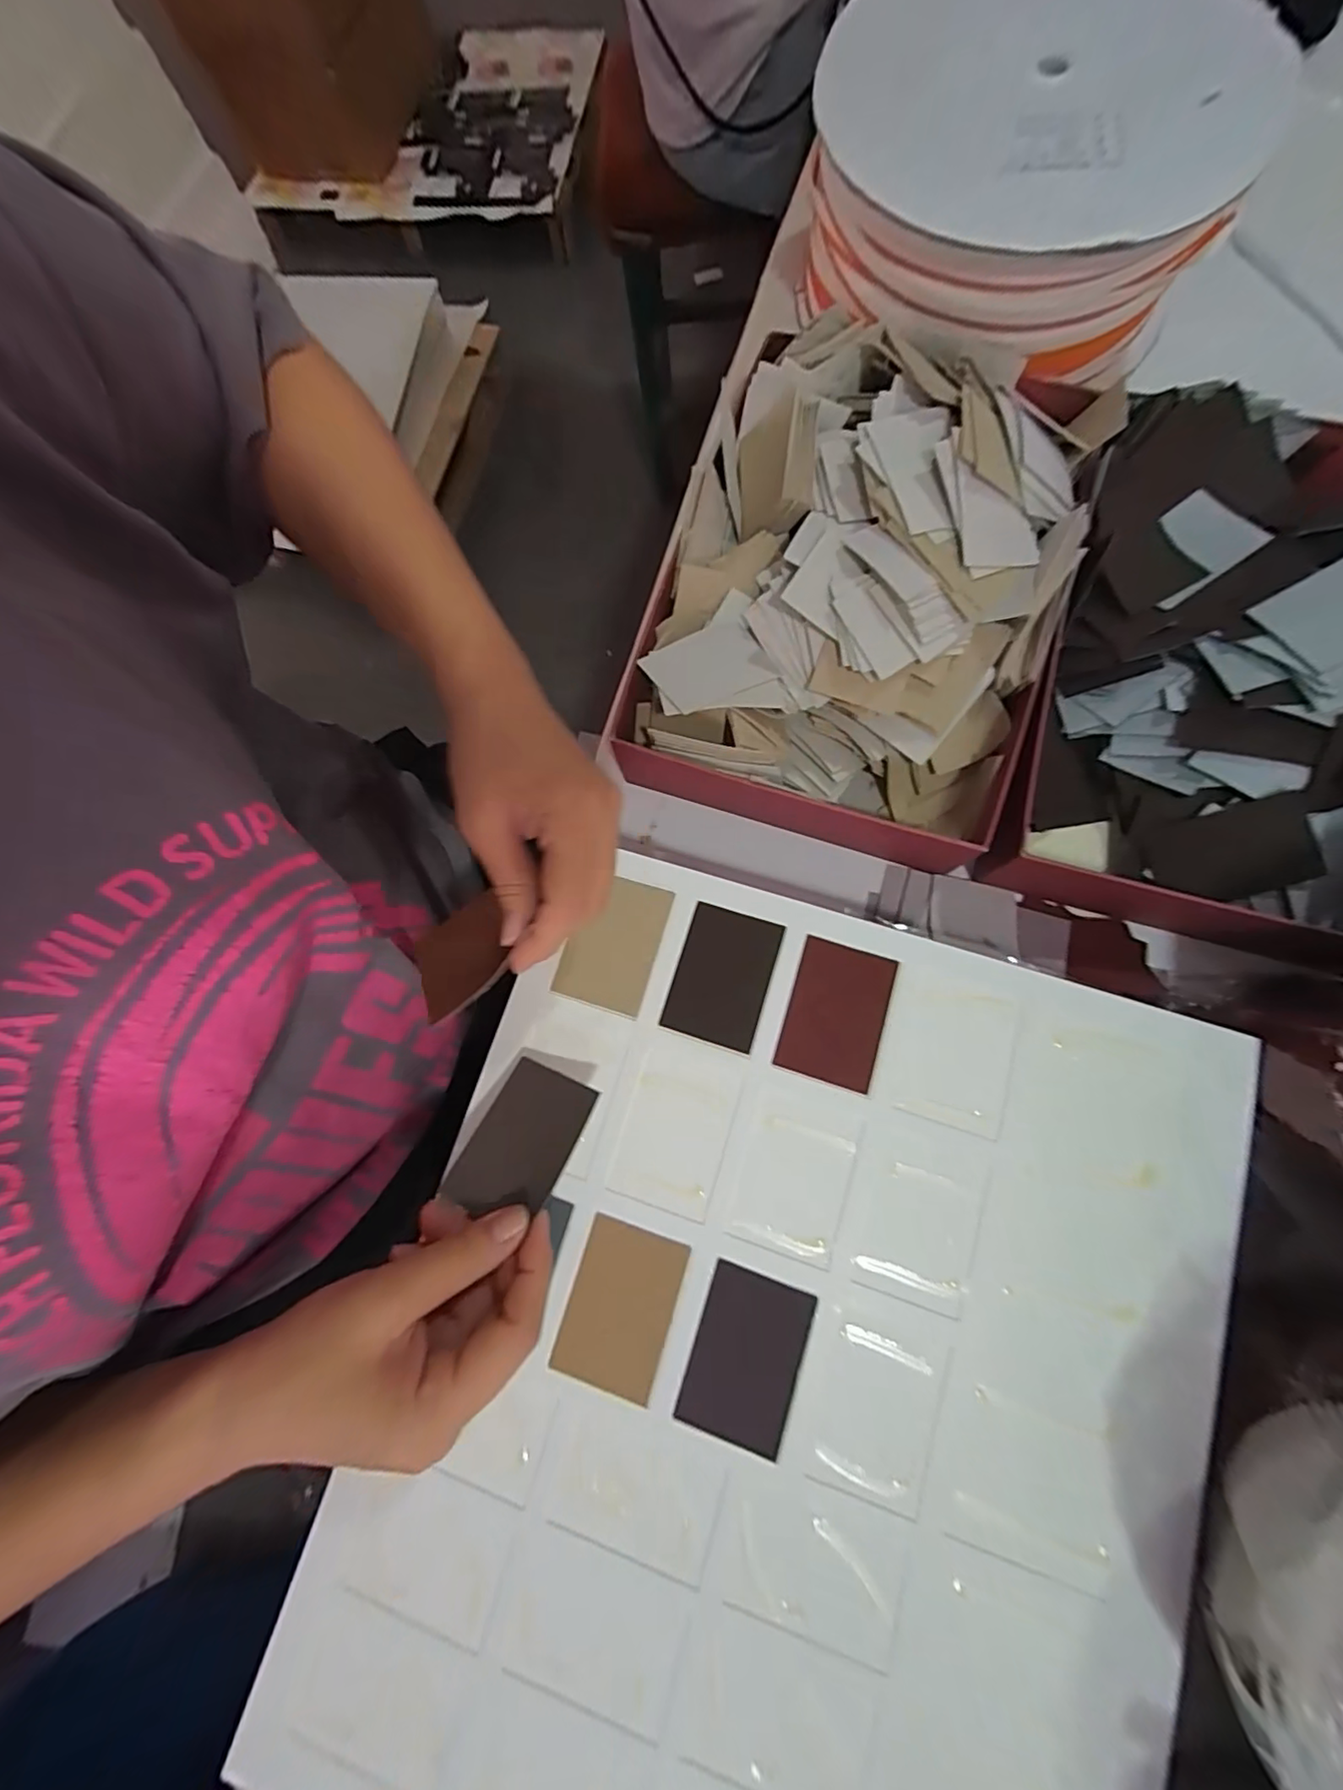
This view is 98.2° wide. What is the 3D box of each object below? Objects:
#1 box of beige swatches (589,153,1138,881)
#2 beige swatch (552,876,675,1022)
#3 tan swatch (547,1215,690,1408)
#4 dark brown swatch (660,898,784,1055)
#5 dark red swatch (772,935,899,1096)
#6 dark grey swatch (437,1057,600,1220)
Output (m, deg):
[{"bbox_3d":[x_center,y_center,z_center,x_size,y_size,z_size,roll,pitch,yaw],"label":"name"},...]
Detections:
[{"bbox_3d":[0.109,-0.184,0.339,0.220,0.087,0.296,20,80,9],"label":"box of beige swatches"},{"bbox_3d":[-0.031,0.026,0.311,0.048,0.007,0.069,15,79,8],"label":"beige swatch"},{"bbox_3d":[-0.024,0.193,0.272,0.048,0.004,0.068,16,79,8],"label":"tan swatch"},{"bbox_3d":[0.027,0.042,0.301,0.047,0.005,0.067,17,79,9],"label":"dark brown swatch"},{"bbox_3d":[0.083,0.059,0.291,0.046,0.004,0.067,16,79,8],"label":"dark red swatch"},{"bbox_3d":[-0.068,0.113,0.266,0.045,0.004,0.066,20,65,19],"label":"dark grey swatch"}]

